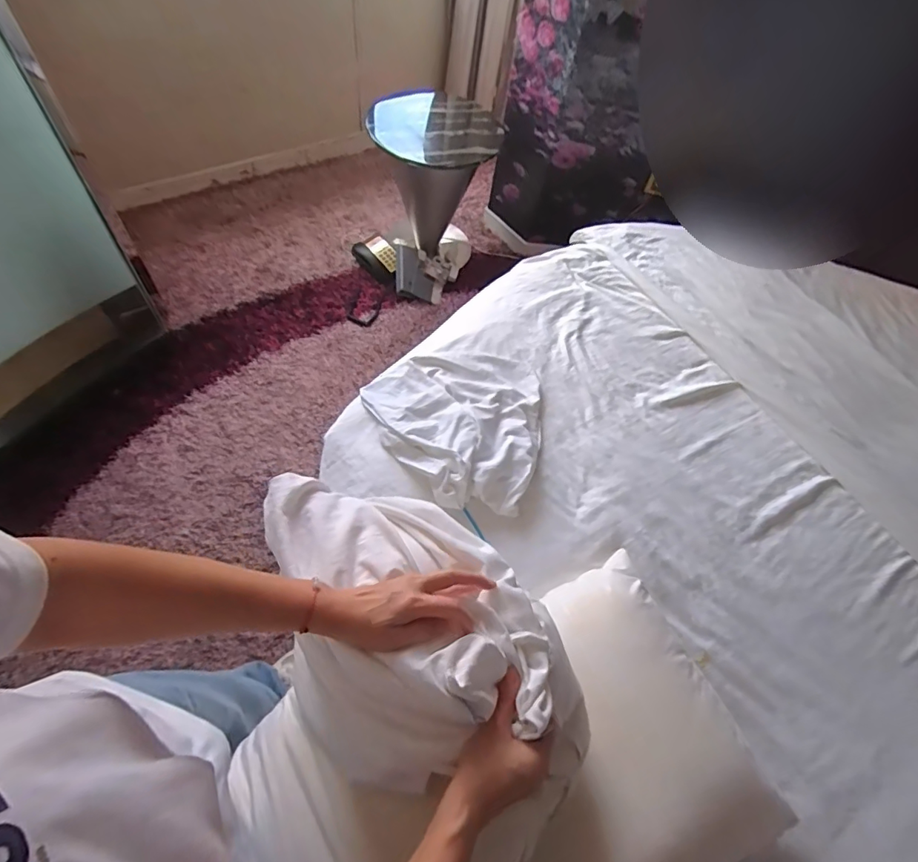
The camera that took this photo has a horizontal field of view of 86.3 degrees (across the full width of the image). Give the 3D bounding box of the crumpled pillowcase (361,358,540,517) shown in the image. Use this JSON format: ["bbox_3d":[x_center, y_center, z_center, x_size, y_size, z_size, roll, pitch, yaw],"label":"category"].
[{"bbox_3d":[-0.019,-0.025,1.064,0.398,0.062,0.399,6,59,-1],"label":"crumpled pillowcase"}]

